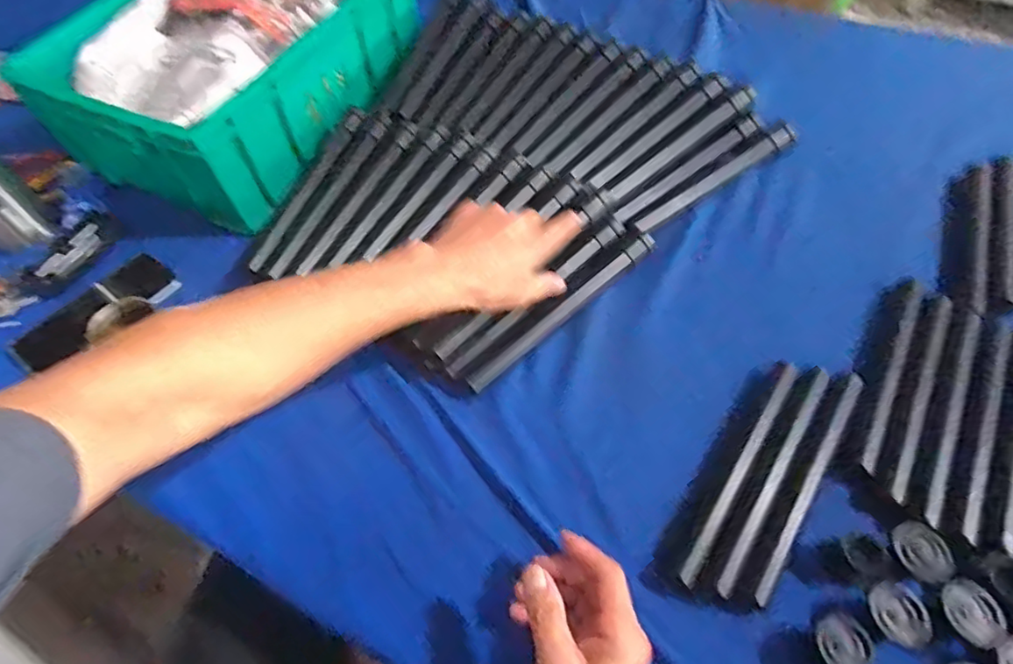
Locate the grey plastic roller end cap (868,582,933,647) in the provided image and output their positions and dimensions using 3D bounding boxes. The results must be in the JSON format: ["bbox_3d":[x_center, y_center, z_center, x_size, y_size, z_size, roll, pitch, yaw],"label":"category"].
[{"bbox_3d":[0.269,0.192,0.397,0.035,0.015,0.041,19,60,16],"label":"grey plastic roller end cap"}]

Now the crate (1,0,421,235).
[{"bbox_3d":[-0.338,-0.342,0.731,0.320,0.133,0.399,23,61,18],"label":"crate"}]

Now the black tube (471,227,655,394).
[{"bbox_3d":[0.059,-0.023,0.577,0.247,0.015,0.019,-38,62,-19],"label":"black tube"}]

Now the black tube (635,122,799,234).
[{"bbox_3d":[0.237,-0.173,0.653,0.235,0.018,0.026,-33,60,-16],"label":"black tube"}]

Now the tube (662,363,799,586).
[{"bbox_3d":[0.190,0.111,0.486,0.027,0.027,0.212,29,63,21],"label":"tube"}]

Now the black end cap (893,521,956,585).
[{"bbox_3d":[0.303,0.160,0.424,0.036,0.014,0.045,8,58,10],"label":"black end cap"}]

